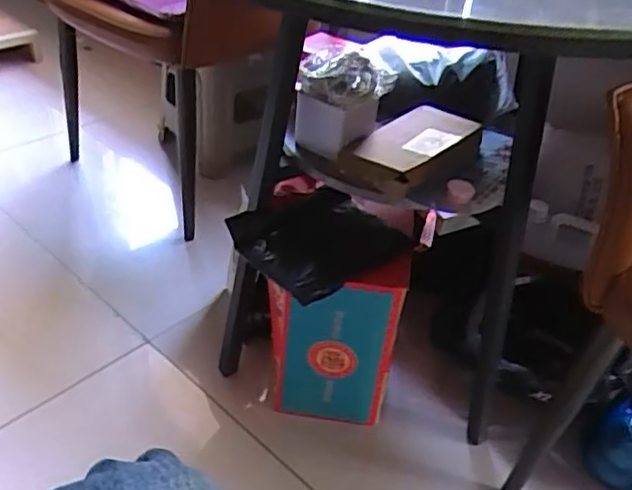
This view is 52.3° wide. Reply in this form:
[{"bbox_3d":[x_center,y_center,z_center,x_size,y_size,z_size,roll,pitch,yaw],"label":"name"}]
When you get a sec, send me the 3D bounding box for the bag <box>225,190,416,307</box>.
[{"bbox_3d":[0.007,-0.010,0.902,0.204,0.054,0.201,31,44,27],"label":"bag"}]

